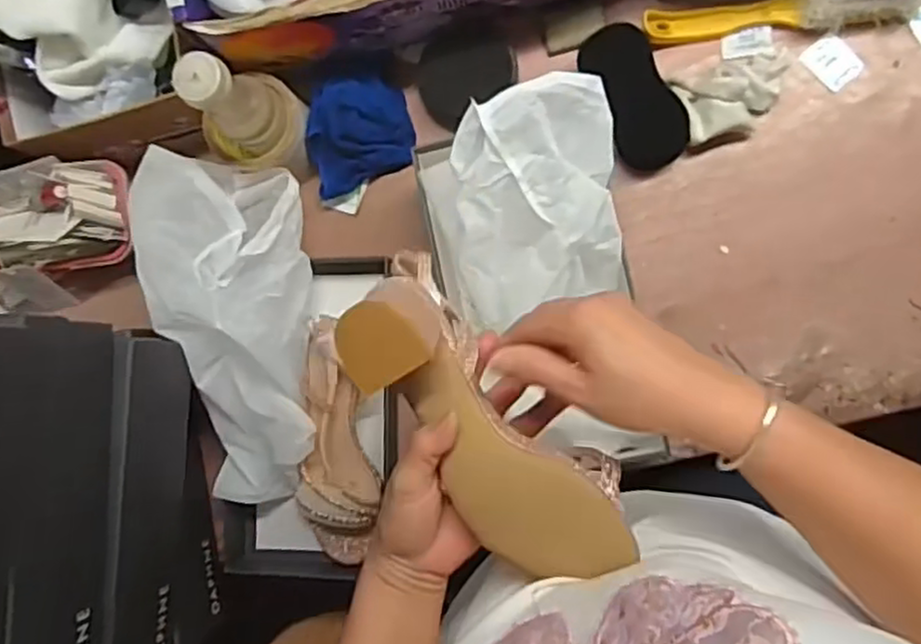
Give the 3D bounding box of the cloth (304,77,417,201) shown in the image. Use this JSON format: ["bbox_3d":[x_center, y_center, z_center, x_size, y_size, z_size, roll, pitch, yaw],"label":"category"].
[{"bbox_3d":[-0.097,-0.175,0.674,0.097,0.051,0.092,-14,87,9],"label":"cloth"}]

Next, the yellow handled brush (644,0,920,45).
[{"bbox_3d":[0.282,-0.273,0.622,0.228,0.040,0.050,-7,88,9],"label":"yellow handled brush"}]

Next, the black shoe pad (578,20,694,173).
[{"bbox_3d":[0.159,-0.203,0.642,0.066,0.021,0.132,-23,102,20],"label":"black shoe pad"}]

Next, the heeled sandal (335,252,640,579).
[{"bbox_3d":[0.014,0.062,0.437,0.083,0.081,0.222,-39,87,7],"label":"heeled sandal"}]

